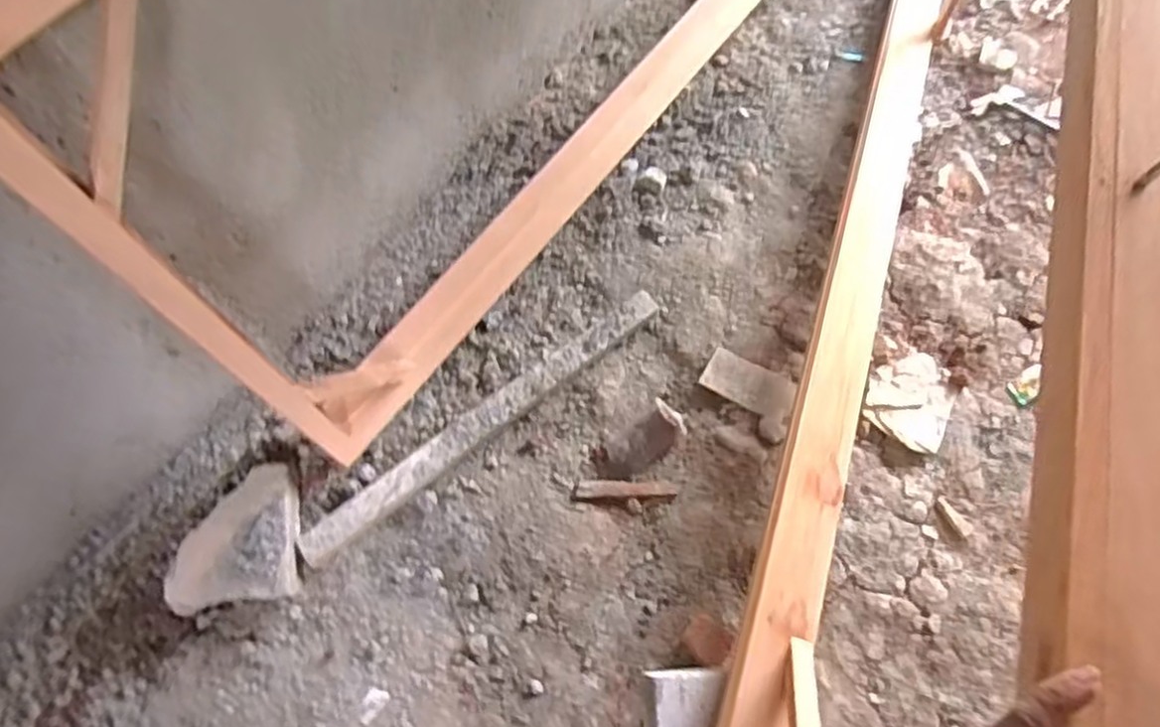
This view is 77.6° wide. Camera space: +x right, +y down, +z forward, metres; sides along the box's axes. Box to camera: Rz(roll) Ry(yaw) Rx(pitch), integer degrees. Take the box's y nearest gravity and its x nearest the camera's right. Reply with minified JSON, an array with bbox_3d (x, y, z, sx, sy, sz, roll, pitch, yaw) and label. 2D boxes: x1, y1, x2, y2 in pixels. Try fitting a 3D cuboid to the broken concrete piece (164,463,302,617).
[{"bbox_3d":[-0.607,0.307,1.276,0.210,0.090,0.224,-7,66,-3],"label":"broken concrete piece"}]

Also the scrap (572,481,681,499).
[{"bbox_3d":[0.088,0.239,1.380,0.200,0.011,0.035,-1,65,0],"label":"scrap"}]

